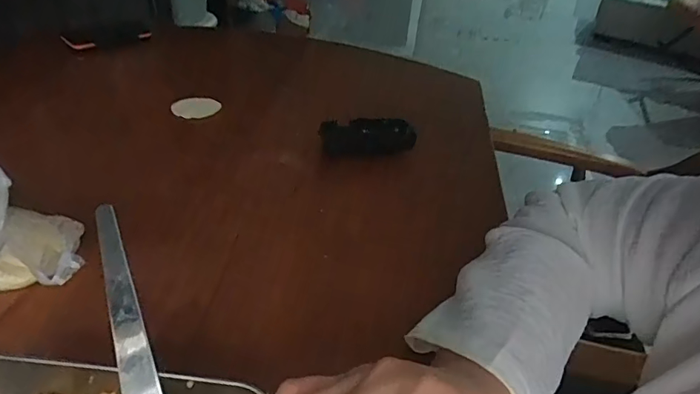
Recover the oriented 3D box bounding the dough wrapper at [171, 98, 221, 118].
[{"bbox_3d":[-0.199,-0.117,0.604,0.052,0.010,0.049,3,37,-2],"label":"dough wrapper"}]

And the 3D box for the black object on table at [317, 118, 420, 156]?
[{"bbox_3d":[0.021,-0.074,0.548,0.112,0.025,0.038,-7,39,-15],"label":"black object on table"}]

